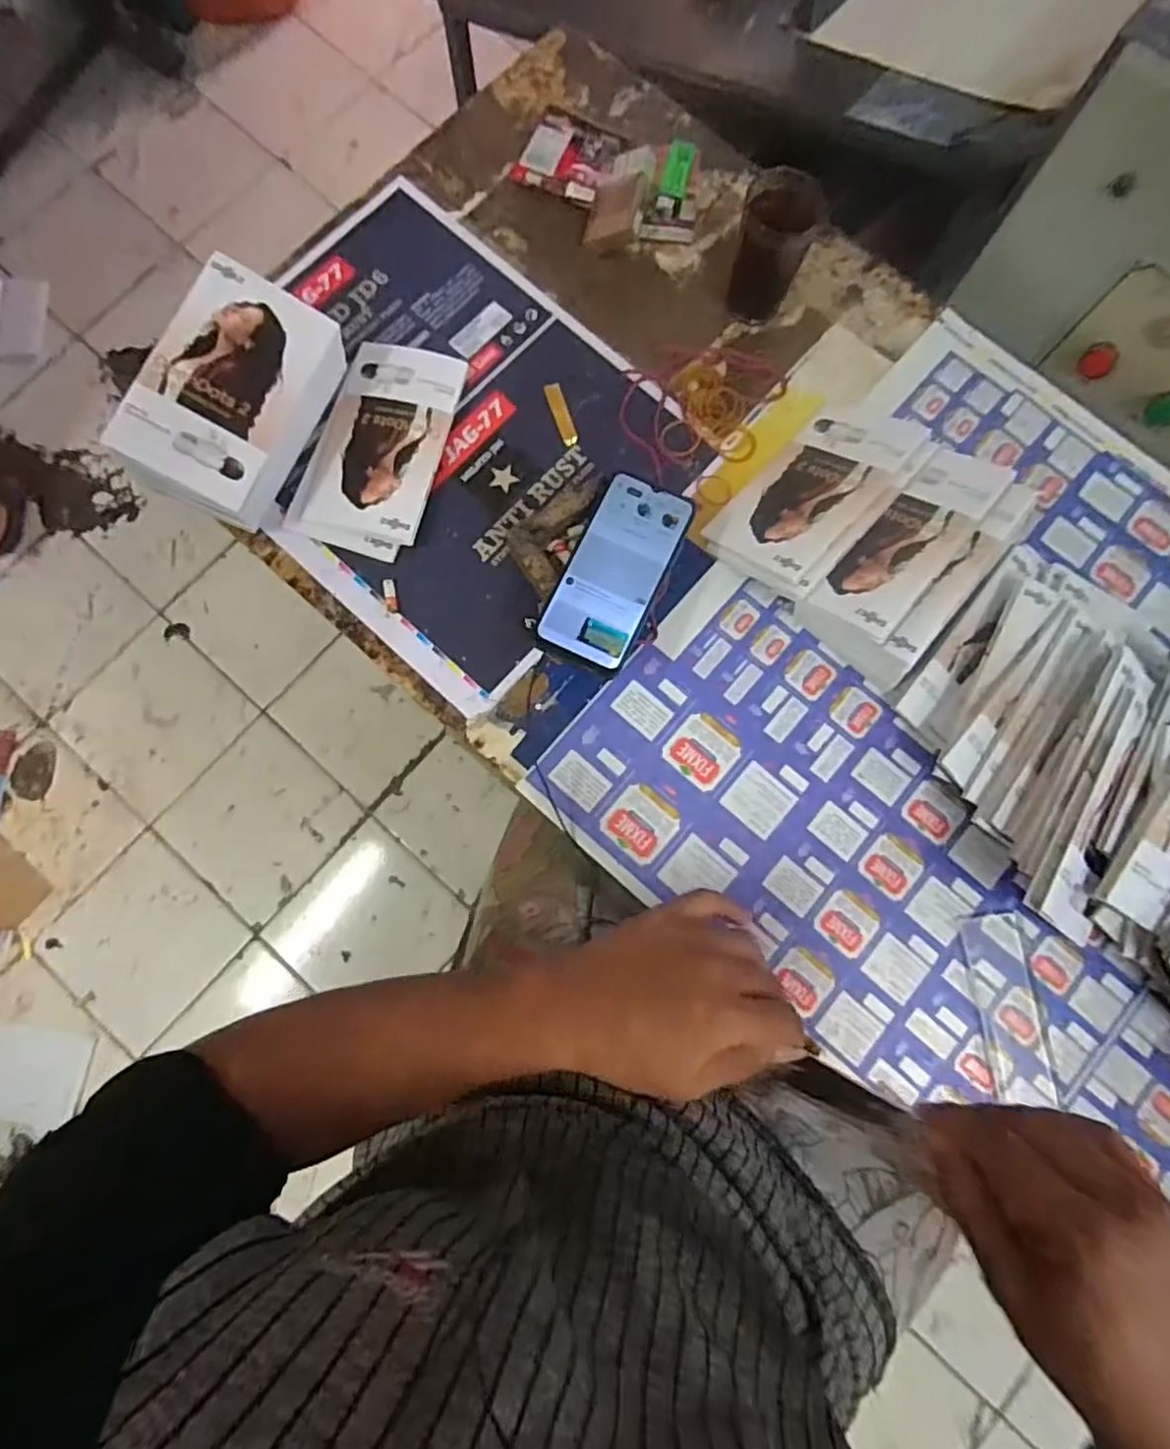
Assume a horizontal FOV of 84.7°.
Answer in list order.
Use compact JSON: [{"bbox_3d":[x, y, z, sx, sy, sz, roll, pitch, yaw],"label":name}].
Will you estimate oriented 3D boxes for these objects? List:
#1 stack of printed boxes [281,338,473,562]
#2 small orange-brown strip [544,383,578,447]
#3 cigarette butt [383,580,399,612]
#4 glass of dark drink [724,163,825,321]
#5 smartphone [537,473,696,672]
[{"bbox_3d":[-0.176,-0.242,0.559,0.110,0.023,0.189,18,82,2],"label":"stack of printed boxes"},{"bbox_3d":[-0.020,-0.279,0.576,0.014,0.004,0.061,-19,84,-6],"label":"small orange-brown strip"},{"bbox_3d":[-0.164,-0.109,0.541,0.009,0.005,0.029,-11,82,-2],"label":"cigarette butt"},{"bbox_3d":[0.156,-0.405,0.555,0.061,0.110,0.050,27,82,4],"label":"glass of dark drink"},{"bbox_3d":[0.025,-0.121,0.501,0.073,0.007,0.154,24,82,3],"label":"smartphone"}]

